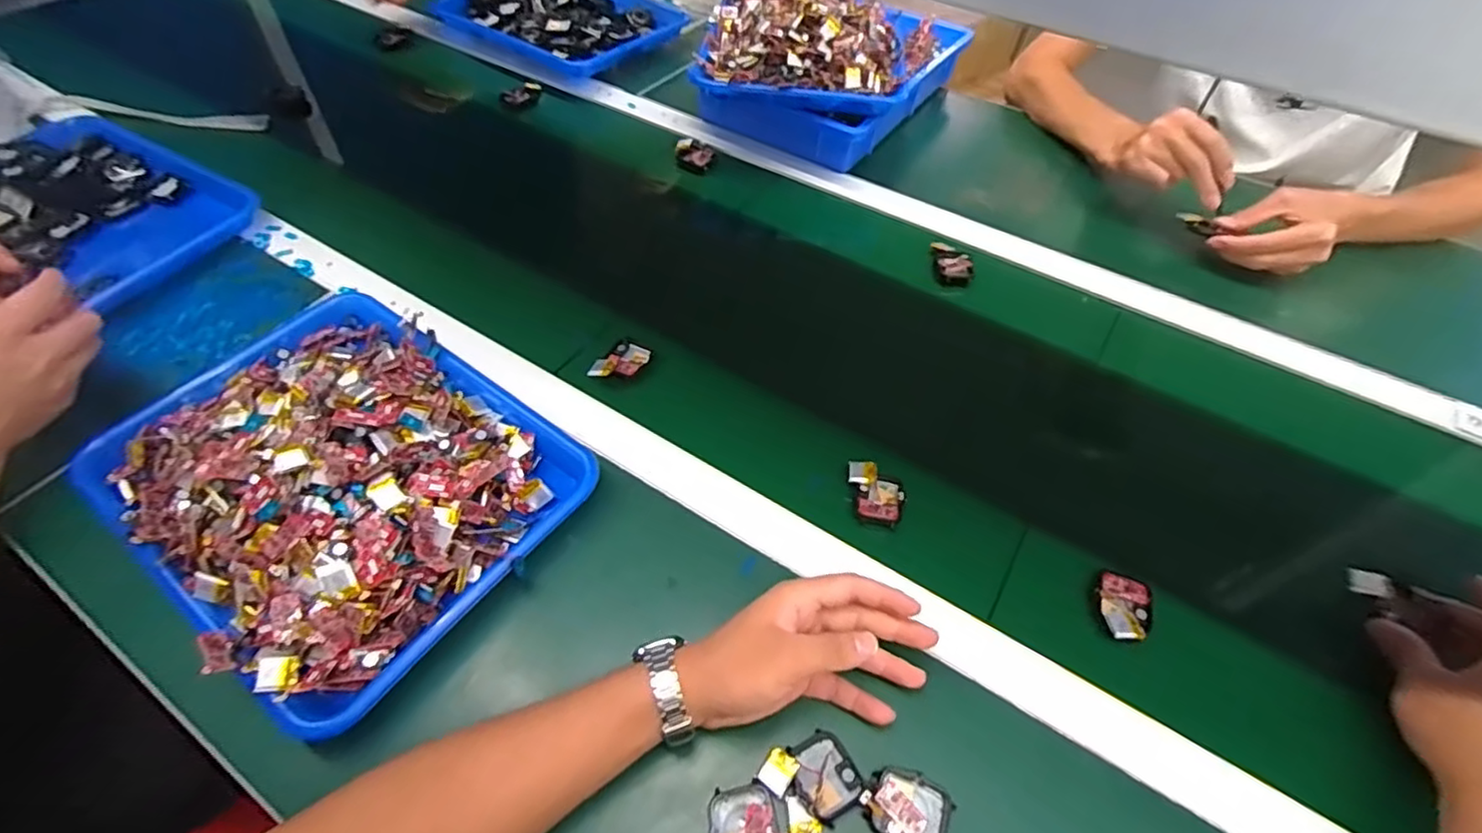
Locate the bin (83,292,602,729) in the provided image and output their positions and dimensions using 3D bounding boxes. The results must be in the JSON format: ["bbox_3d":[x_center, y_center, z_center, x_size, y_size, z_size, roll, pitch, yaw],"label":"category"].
[{"bbox_3d":[-0.308,0.028,0.488,0.337,0.061,0.251,32,58,20],"label":"bin"}]

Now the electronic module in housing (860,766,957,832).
[{"bbox_3d":[0.099,0.232,0.384,0.051,0.010,0.039,19,55,11],"label":"electronic module in housing"}]

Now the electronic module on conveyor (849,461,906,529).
[{"bbox_3d":[0.105,0.061,0.515,0.048,0.013,0.045,18,54,10],"label":"electronic module on conveyor"}]

